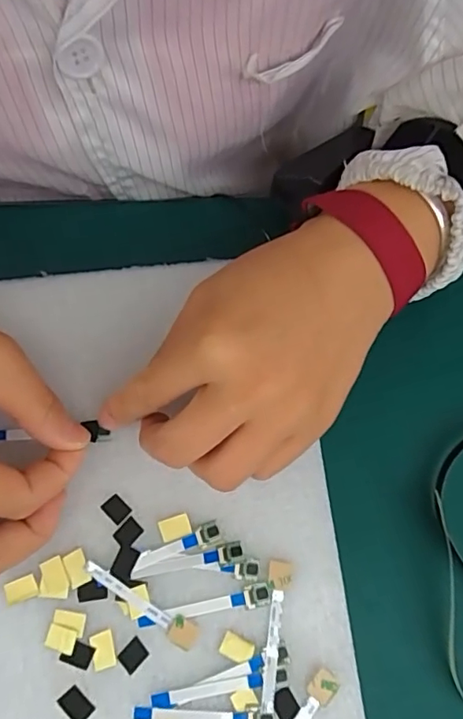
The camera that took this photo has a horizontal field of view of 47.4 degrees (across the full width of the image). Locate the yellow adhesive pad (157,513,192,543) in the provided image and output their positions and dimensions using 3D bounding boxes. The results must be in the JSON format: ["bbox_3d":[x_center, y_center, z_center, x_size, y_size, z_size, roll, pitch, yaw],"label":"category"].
[{"bbox_3d":[-0.027,0.080,0.250,0.014,0.004,0.011,-18,73,-6],"label":"yellow adhesive pad"}]

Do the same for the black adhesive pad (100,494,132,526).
[{"bbox_3d":[-0.056,0.072,0.253,0.012,0.004,0.010,42,77,12],"label":"black adhesive pad"}]

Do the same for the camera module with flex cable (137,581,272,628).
[{"bbox_3d":[-0.012,0.113,0.239,0.060,0.004,0.010,-12,73,-4],"label":"camera module with flex cable"}]

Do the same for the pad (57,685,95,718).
[{"bbox_3d":[-0.068,0.150,0.228,0.014,0.004,0.010,42,77,12],"label":"pad"}]

